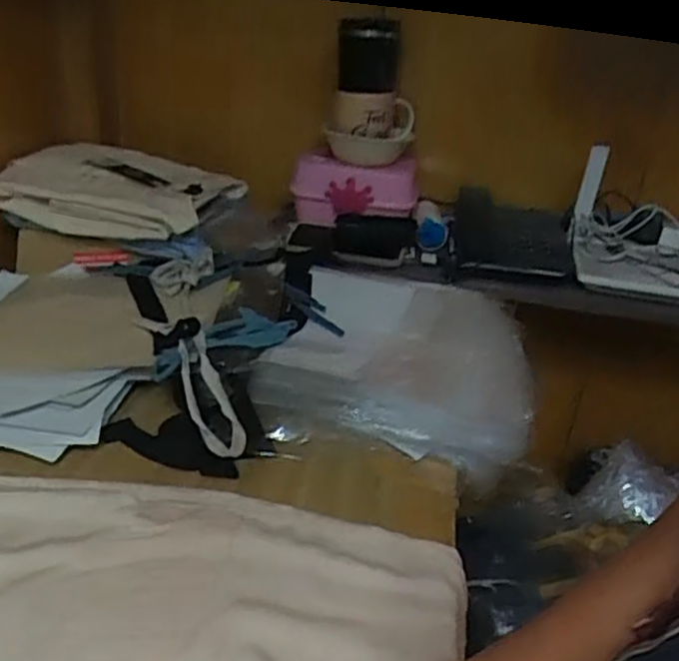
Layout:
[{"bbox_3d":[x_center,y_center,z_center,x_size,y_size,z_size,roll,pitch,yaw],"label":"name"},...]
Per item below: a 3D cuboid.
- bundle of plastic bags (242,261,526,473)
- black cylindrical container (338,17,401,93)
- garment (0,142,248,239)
[{"bbox_3d":[0.067,0.030,0.764,0.274,0.076,0.274,9,27,6],"label":"bundle of plastic bags"},{"bbox_3d":[0.040,-0.376,0.945,0.082,0.090,0.097,6,27,2],"label":"black cylindrical container"},{"bbox_3d":[-0.288,-0.184,0.928,0.269,0.069,0.195,8,27,5],"label":"garment"}]

